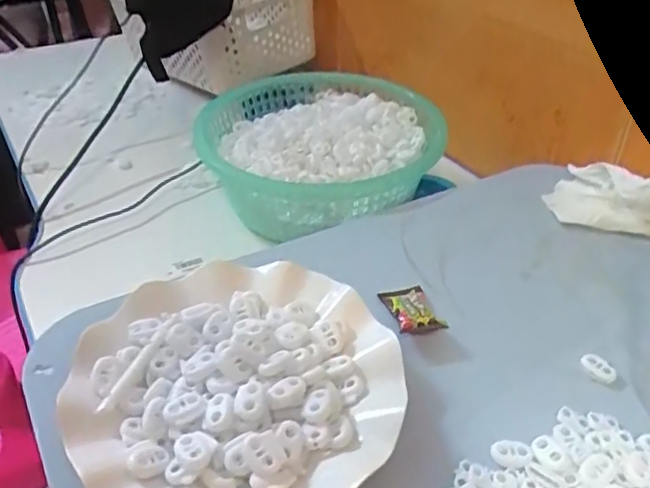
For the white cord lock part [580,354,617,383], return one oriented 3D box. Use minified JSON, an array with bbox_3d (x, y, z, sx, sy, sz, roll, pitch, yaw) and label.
[{"bbox_3d":[0.170,0.076,0.382,0.012,0.006,0.021,-23,41,-26],"label":"white cord lock part"}]

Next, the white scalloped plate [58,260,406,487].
[{"bbox_3d":[-0.049,0.083,0.352,0.172,0.041,0.178,-1,36,1],"label":"white scalloped plate"}]

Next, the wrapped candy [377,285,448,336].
[{"bbox_3d":[0.058,0.044,0.413,0.031,0.017,0.046,-10,37,-11],"label":"wrapped candy"}]

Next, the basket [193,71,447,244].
[{"bbox_3d":[-0.007,-0.099,0.611,0.215,0.072,0.216,-1,36,1],"label":"basket"}]

